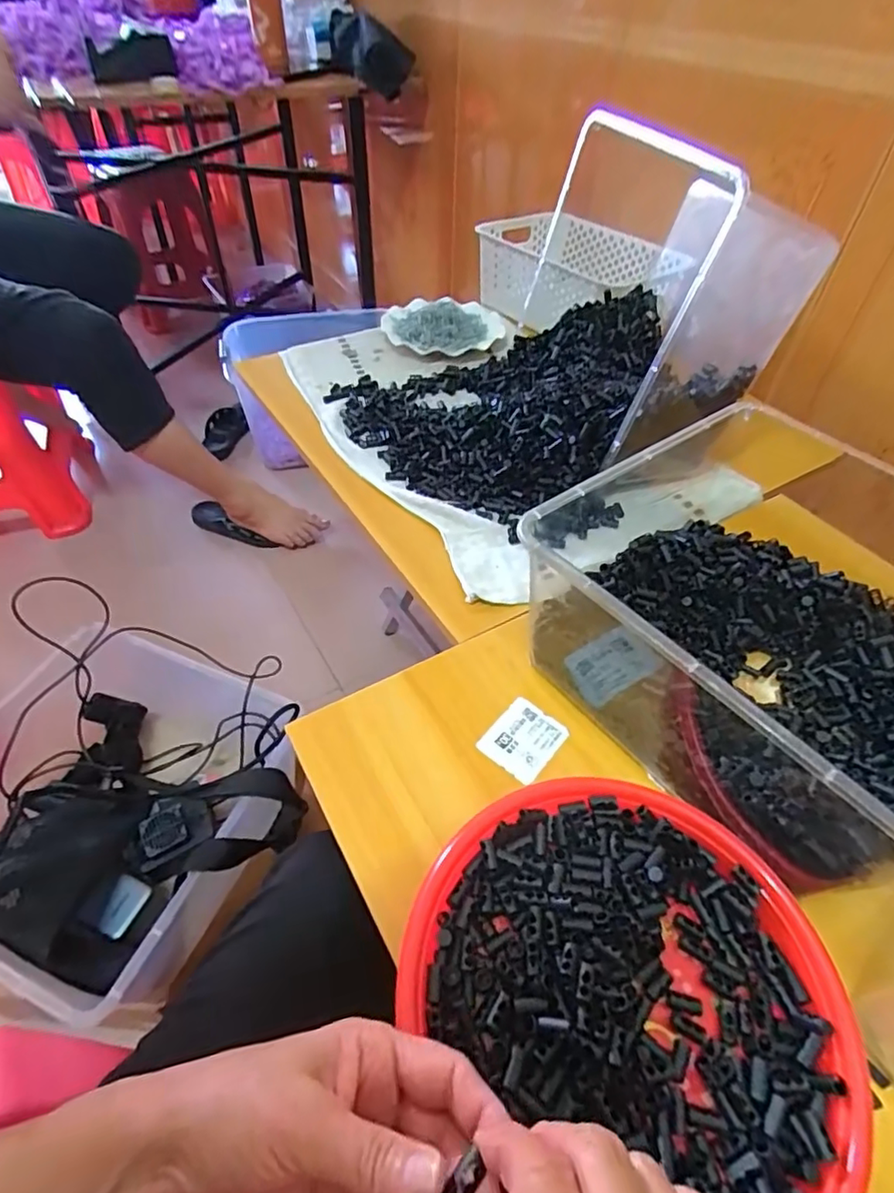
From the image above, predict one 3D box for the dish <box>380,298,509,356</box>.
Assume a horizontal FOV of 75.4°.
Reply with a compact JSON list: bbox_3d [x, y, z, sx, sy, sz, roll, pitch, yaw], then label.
[{"bbox_3d":[-0.006,-0.404,0.851,0.170,0.042,0.124,-7,49,-8],"label":"dish"}]

